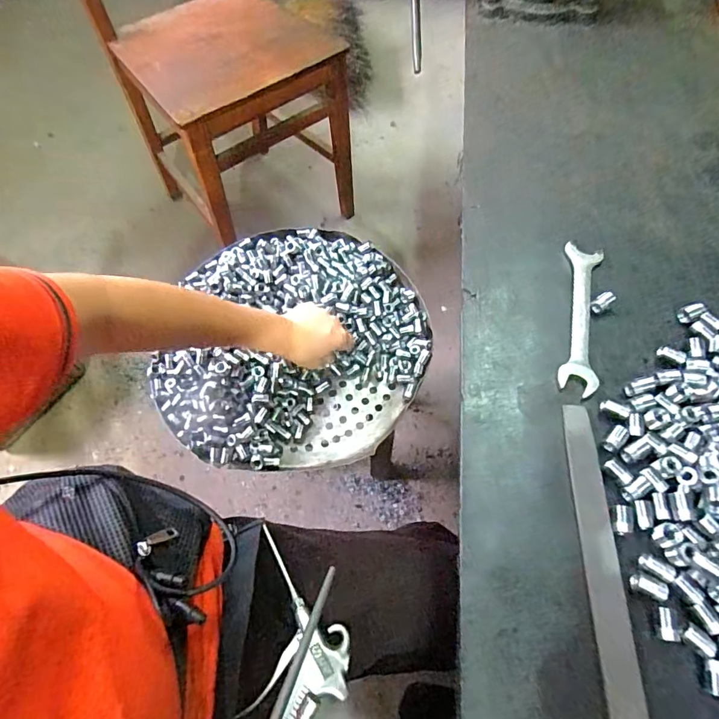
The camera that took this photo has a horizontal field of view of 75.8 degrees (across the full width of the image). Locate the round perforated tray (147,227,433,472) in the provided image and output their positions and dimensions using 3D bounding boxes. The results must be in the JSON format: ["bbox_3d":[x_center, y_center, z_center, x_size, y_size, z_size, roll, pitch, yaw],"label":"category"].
[{"bbox_3d":[-0.088,-0.029,0.650,0.356,0.072,0.366,0,61,0],"label":"round perforated tray"}]

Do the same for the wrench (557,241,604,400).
[{"bbox_3d":[0.210,-0.042,0.440,0.033,0.007,0.167,13,62,7],"label":"wrench"}]

